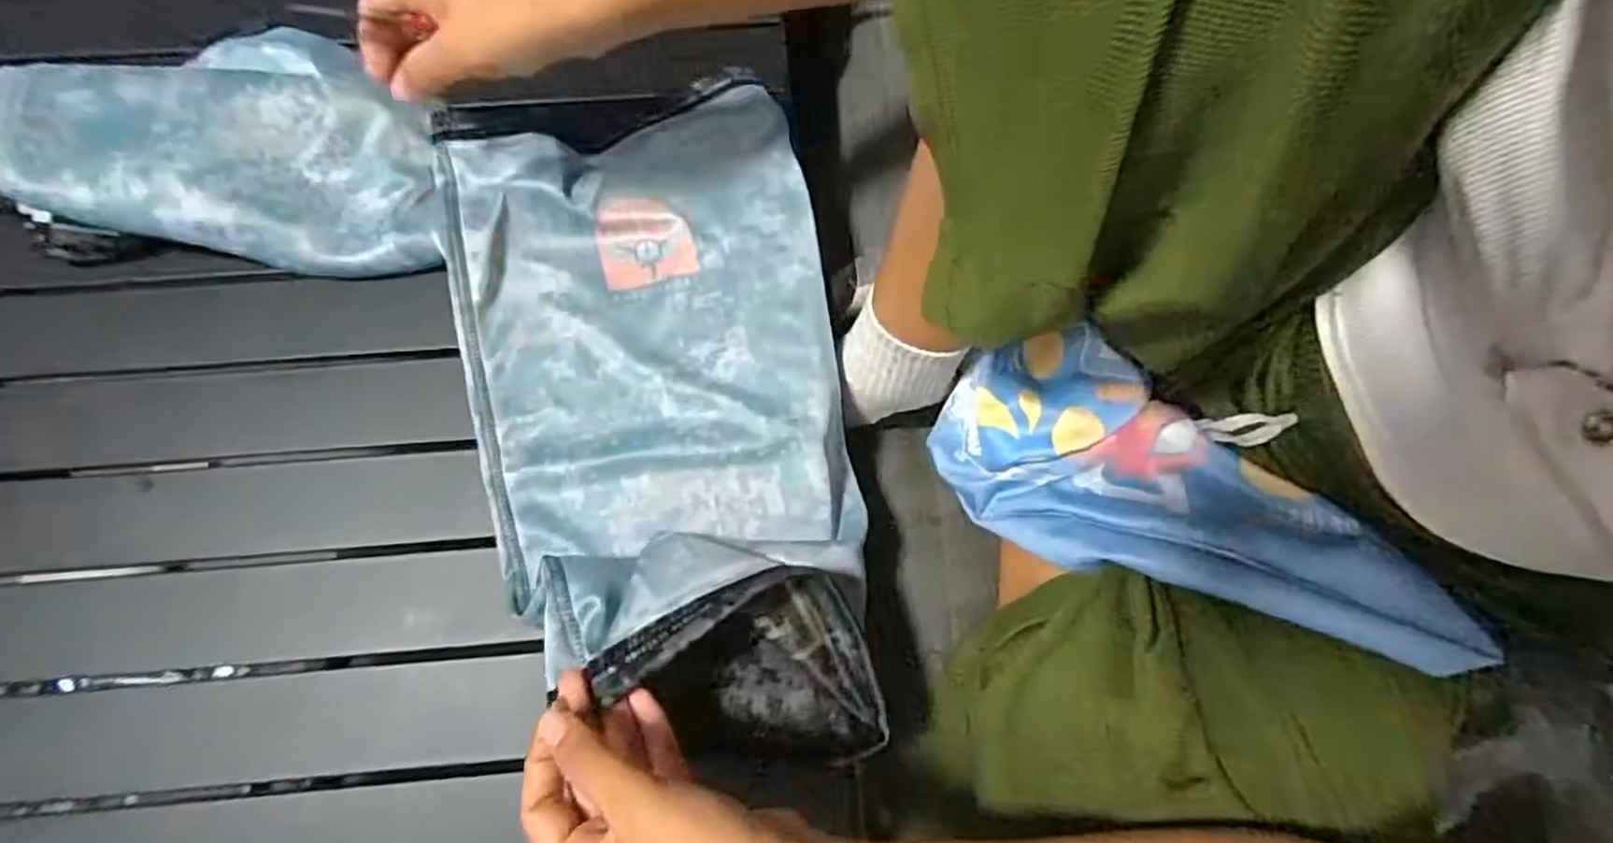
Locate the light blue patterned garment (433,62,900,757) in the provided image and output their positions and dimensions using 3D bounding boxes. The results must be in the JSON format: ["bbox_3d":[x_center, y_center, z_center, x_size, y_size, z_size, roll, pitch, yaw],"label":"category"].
[{"bbox_3d":[-0.085,-0.018,0.397,0.210,0.072,0.382,-10,74,-4],"label":"light blue patterned garment"}]

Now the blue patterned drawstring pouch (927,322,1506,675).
[{"bbox_3d":[0.204,0.037,0.401,0.290,0.067,0.138,31,73,35],"label":"blue patterned drawstring pouch"}]

